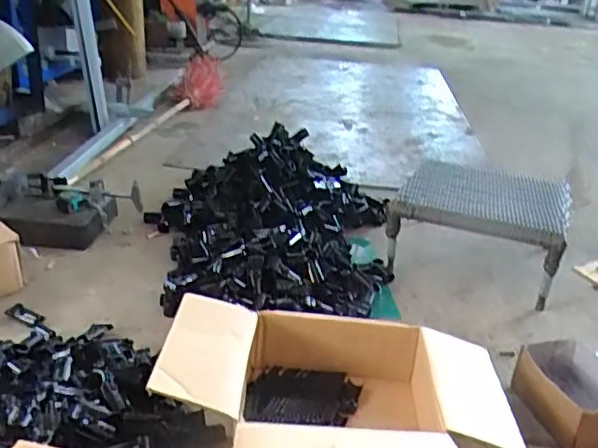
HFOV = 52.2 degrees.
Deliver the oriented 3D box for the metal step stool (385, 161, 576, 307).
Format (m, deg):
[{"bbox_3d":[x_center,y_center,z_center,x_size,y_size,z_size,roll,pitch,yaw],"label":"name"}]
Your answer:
[{"bbox_3d":[0.483,-0.015,1.625,0.411,0.174,0.420,15,28,19],"label":"metal step stool"}]

